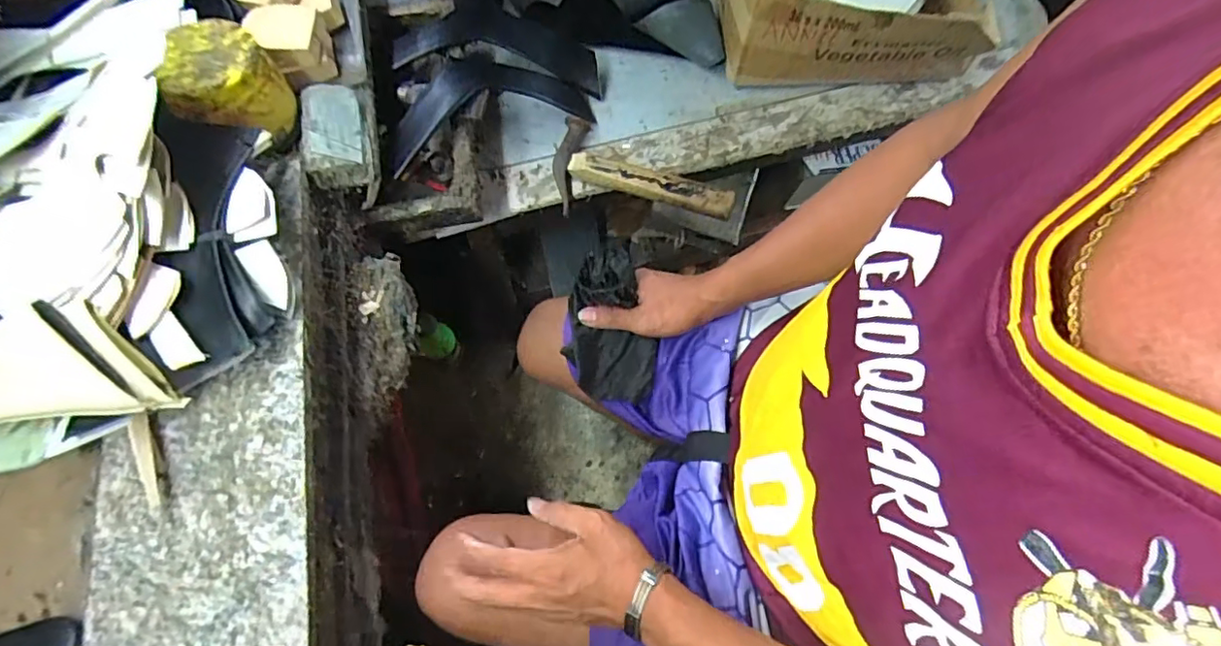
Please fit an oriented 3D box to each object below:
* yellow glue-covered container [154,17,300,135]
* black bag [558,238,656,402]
[{"bbox_3d":[-0.348,-0.215,0.544,0.089,0.079,0.091,-1,68,1],"label":"yellow glue-covered container"},{"bbox_3d":[0.000,0.008,0.642,0.096,0.203,0.030,-4,36,0],"label":"black bag"}]

